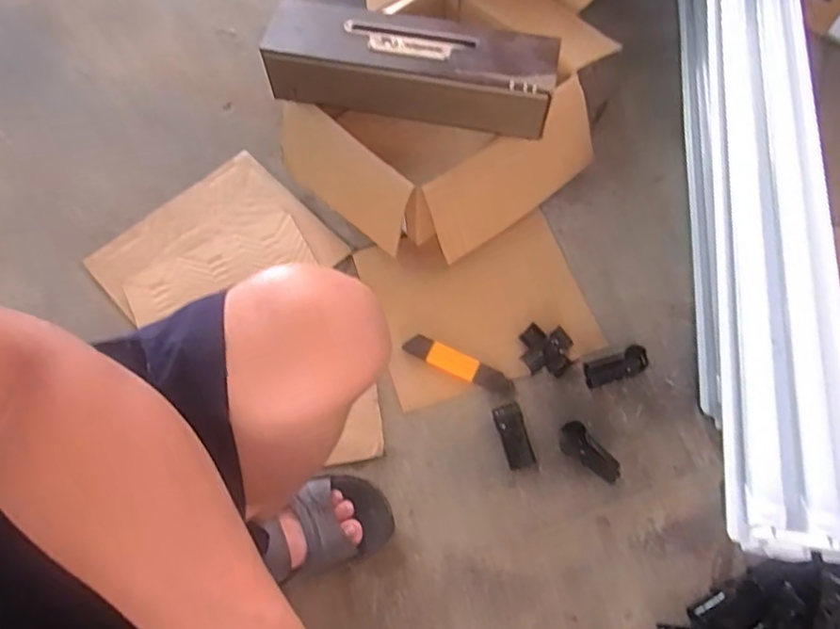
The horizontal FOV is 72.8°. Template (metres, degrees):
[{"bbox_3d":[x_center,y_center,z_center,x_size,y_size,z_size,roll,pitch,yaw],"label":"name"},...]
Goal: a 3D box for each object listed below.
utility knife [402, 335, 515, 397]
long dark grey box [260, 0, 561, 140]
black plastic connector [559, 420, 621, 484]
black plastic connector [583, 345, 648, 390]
[{"bbox_3d":[0.052,0.068,0.746,0.150,0.014,0.028,22,67,11],"label":"utility knife"},{"bbox_3d":[-0.013,-0.326,0.753,0.373,0.080,0.104,10,65,6],"label":"long dark grey box"},{"bbox_3d":[0.212,0.174,0.711,0.034,0.030,0.087,-38,70,-15],"label":"black plastic connector"},{"bbox_3d":[0.258,0.067,0.749,0.084,0.025,0.034,-16,66,-6],"label":"black plastic connector"}]

